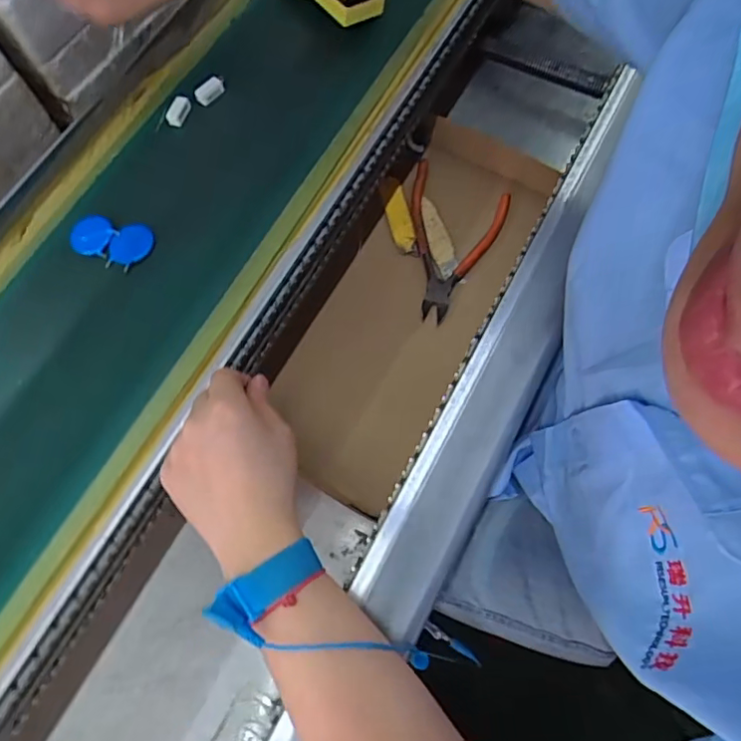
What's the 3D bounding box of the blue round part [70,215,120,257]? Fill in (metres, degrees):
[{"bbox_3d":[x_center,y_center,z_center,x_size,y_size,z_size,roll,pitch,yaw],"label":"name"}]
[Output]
[{"bbox_3d":[-0.208,-0.102,0.421,0.036,0.007,0.030,25,73,10],"label":"blue round part"}]

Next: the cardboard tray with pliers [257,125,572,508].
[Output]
[{"bbox_3d":[0.033,-0.064,0.513,0.145,0.046,0.364,27,73,10],"label":"cardboard tray with pliers"}]

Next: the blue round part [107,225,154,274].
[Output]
[{"bbox_3d":[-0.178,-0.091,0.415,0.029,0.006,0.038,23,73,9],"label":"blue round part"}]

